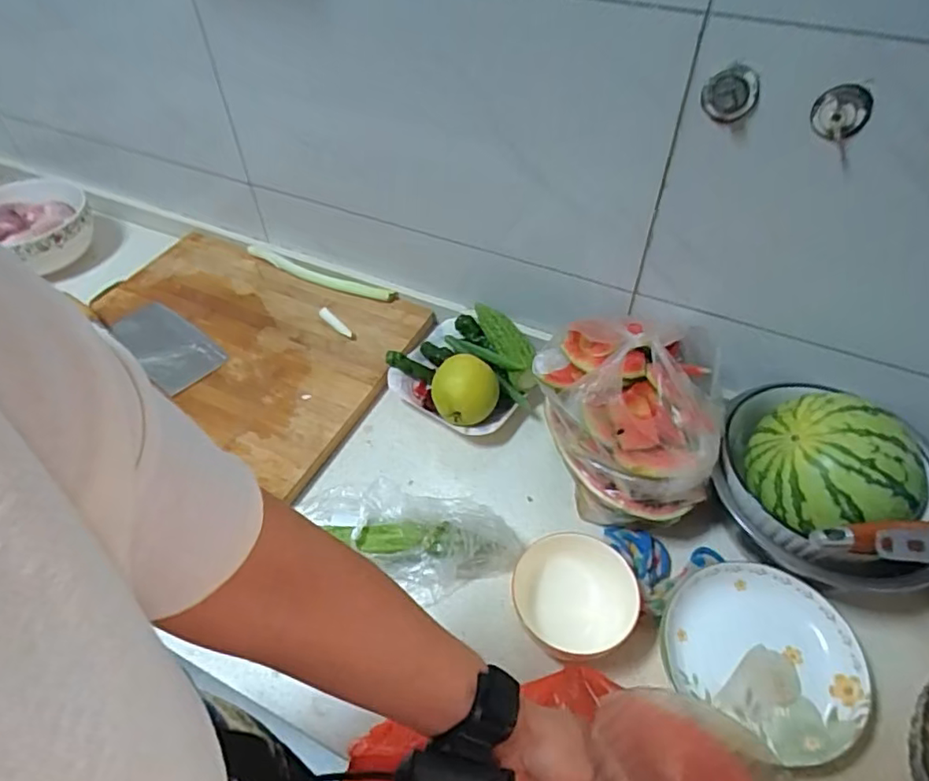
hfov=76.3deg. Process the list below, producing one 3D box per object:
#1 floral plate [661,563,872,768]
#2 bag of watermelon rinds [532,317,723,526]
[{"bbox_3d":[0.281,0.244,0.554,0.167,0.035,0.156,-1,49,1],"label":"floral plate"},{"bbox_3d":[0.176,0.016,0.645,0.185,0.175,0.210,3,49,5],"label":"bag of watermelon rinds"}]

